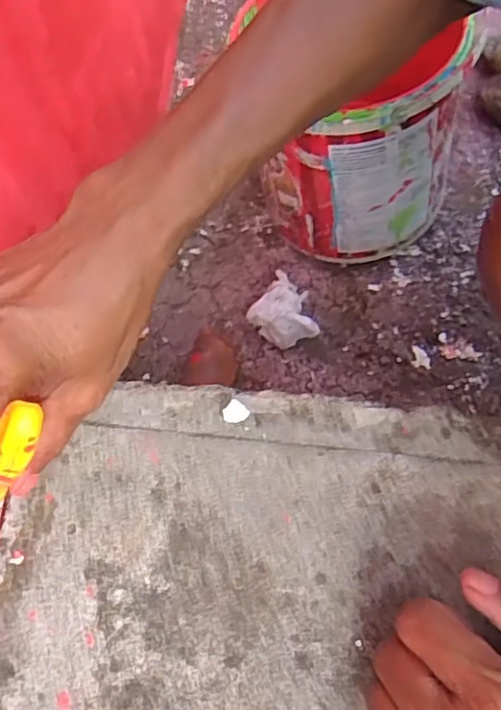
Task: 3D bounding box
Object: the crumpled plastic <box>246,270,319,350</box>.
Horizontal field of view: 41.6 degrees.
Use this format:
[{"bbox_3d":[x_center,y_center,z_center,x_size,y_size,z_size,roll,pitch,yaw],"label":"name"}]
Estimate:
[{"bbox_3d":[0.036,-0.033,0.611,0.063,0.046,0.053,34,73,17],"label":"crumpled plastic"}]

